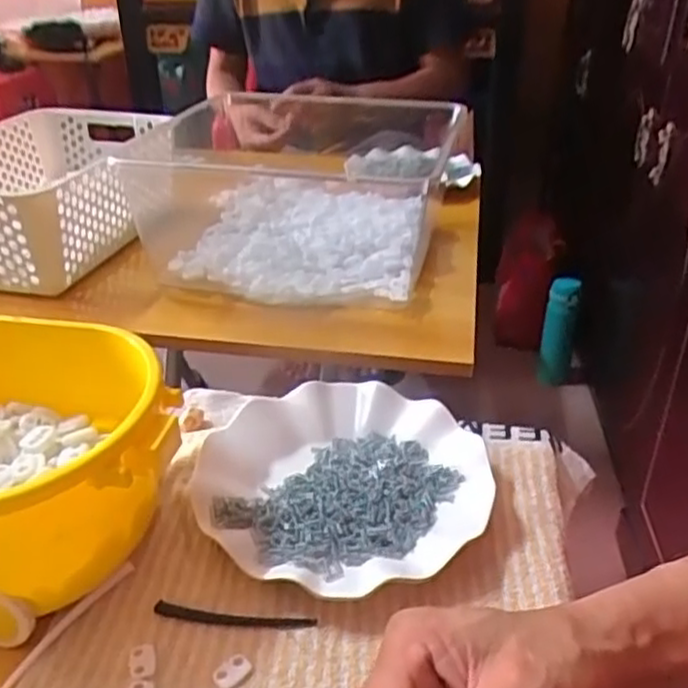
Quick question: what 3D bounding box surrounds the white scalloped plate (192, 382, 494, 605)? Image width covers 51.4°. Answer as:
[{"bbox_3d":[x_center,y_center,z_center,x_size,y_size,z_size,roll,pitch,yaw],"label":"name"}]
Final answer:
[{"bbox_3d":[-0.001,0.086,0.455,0.178,0.024,0.177,0,30,0],"label":"white scalloped plate"}]

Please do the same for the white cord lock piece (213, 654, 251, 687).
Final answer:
[{"bbox_3d":[-0.055,0.160,0.351,0.014,0.004,0.019,25,38,36],"label":"white cord lock piece"}]

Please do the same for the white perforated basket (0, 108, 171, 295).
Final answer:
[{"bbox_3d":[-0.341,-0.170,0.802,0.209,0.108,0.305,4,30,7],"label":"white perforated basket"}]

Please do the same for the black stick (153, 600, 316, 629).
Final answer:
[{"bbox_3d":[-0.058,0.145,0.377,0.085,0.005,0.008,4,30,7],"label":"black stick"}]

